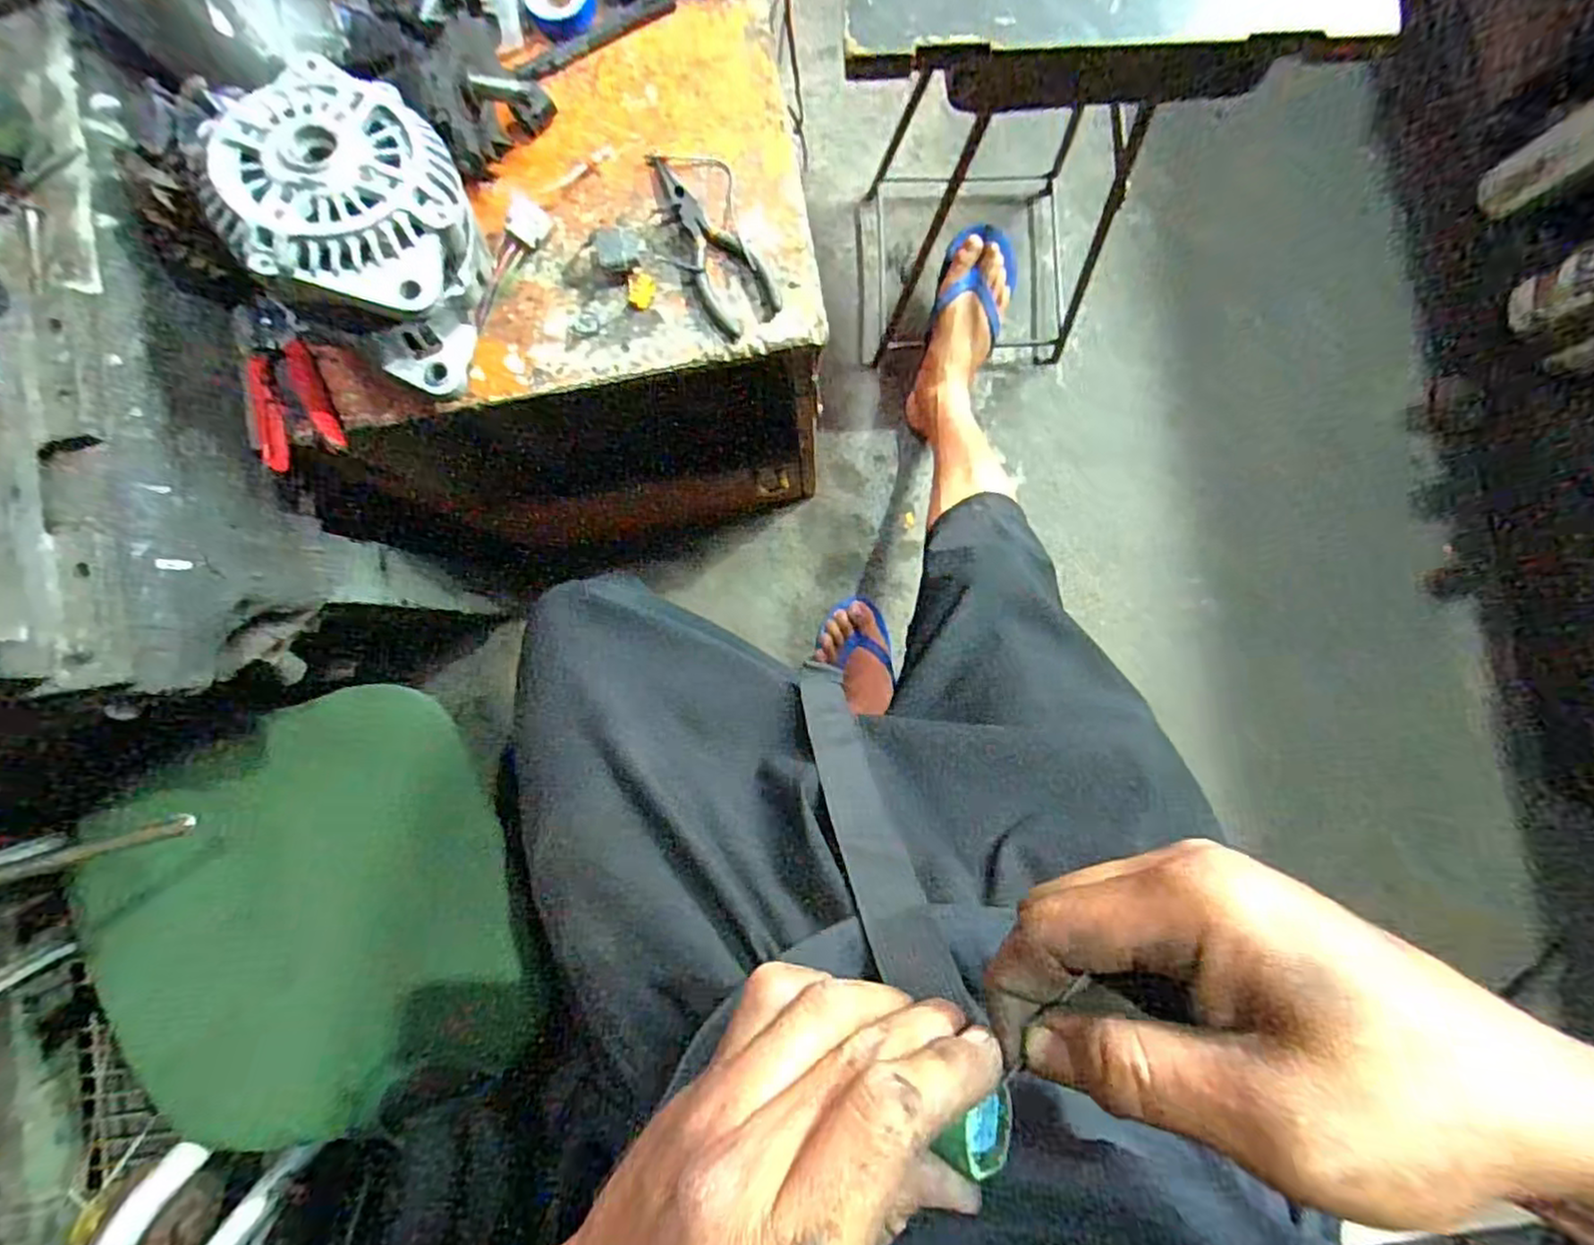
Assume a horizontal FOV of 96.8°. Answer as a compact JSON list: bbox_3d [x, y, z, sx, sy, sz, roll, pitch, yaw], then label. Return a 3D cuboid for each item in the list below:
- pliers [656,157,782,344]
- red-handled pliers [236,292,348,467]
[{"bbox_3d":[-0.071,-0.273,0.512,0.046,0.014,0.139,-37,87,0],"label":"pliers"},{"bbox_3d":[-0.382,-0.174,0.521,0.063,0.024,0.125,-23,87,0],"label":"red-handled pliers"}]

